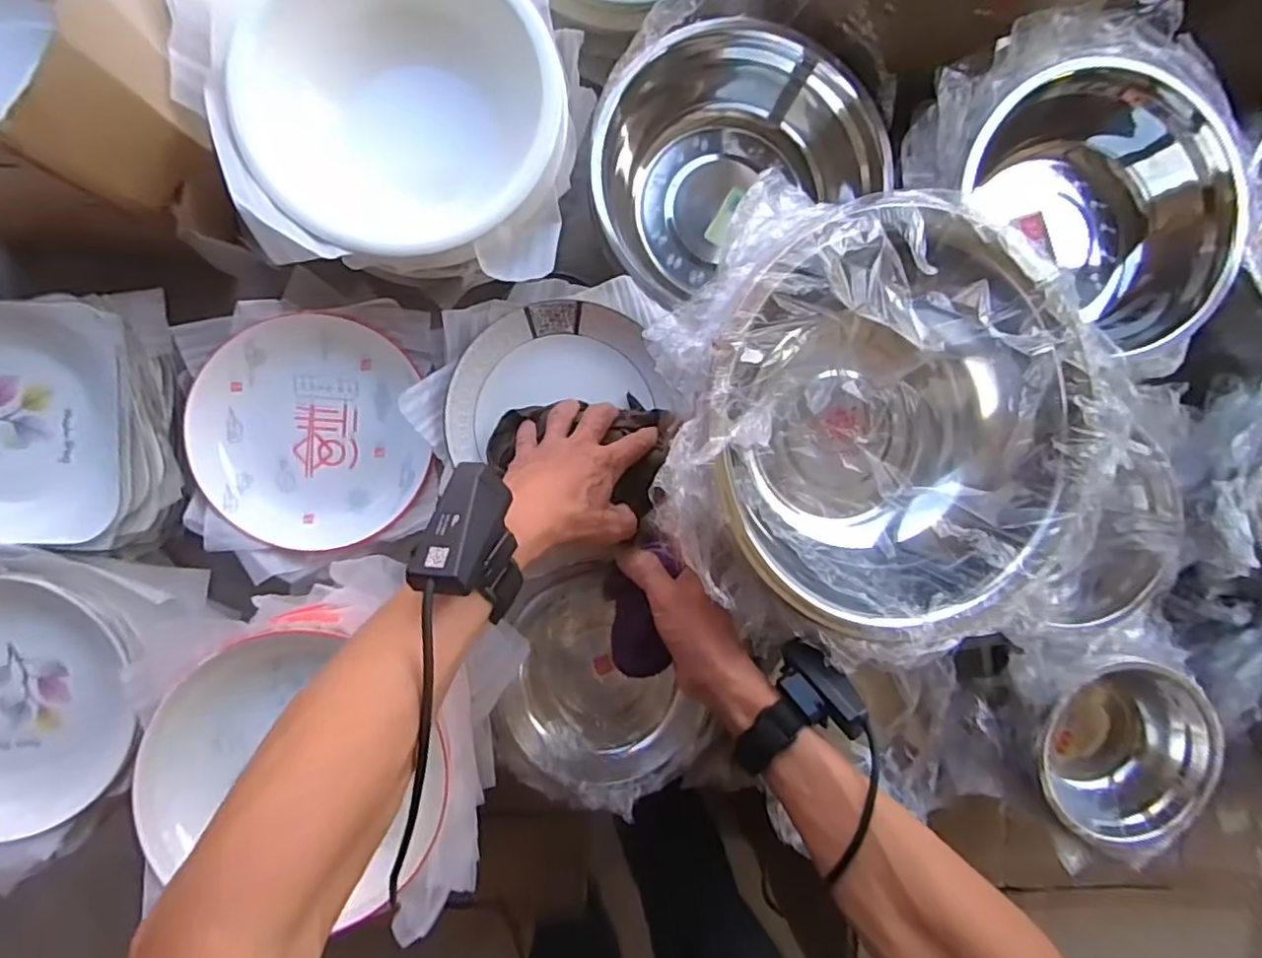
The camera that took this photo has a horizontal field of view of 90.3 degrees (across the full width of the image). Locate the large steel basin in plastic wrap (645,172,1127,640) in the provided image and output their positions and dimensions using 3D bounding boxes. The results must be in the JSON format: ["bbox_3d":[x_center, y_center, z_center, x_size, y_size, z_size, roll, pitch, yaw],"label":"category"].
[{"bbox_3d":[0.179,-0.039,0.440,0.310,0.118,0.271,6,91,-5],"label":"large steel basin in plastic wrap"}]

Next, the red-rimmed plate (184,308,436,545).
[{"bbox_3d":[-0.277,-0.040,0.549,0.179,0.042,0.196,0,91,-5],"label":"red-rimmed plate"}]

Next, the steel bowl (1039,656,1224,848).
[{"bbox_3d":[0.453,0.251,0.598,0.147,0.079,0.165,19,90,-5],"label":"steel bowl"}]

